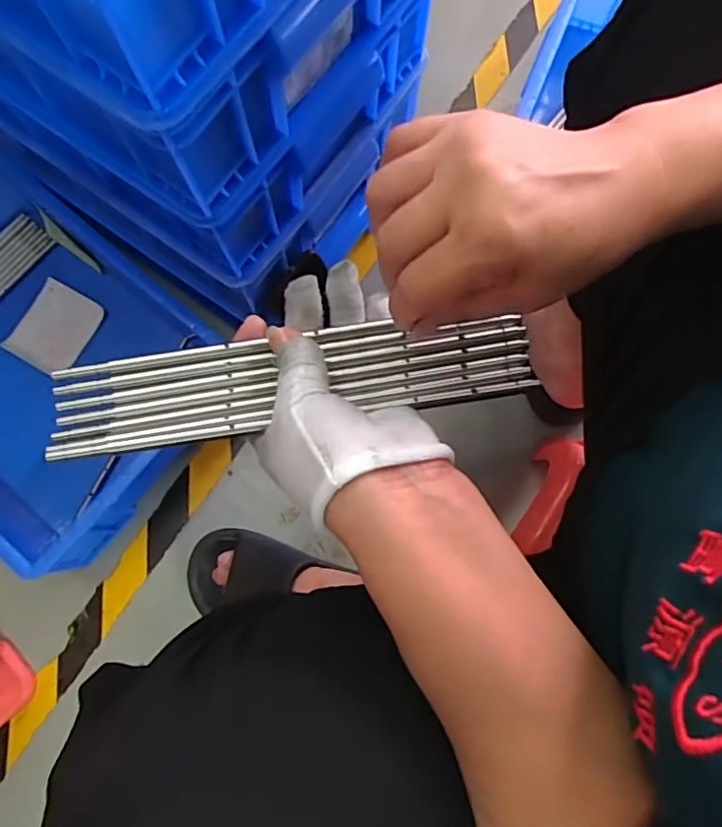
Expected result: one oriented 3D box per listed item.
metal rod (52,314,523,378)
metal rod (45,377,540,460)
[{"bbox_3d":[-0.033,-0.039,0.310,0.249,0.006,0.009,-8,78,-8],"label":"metal rod"},{"bbox_3d":[-0.029,0.001,0.299,0.250,0.009,0.009,-9,78,-8],"label":"metal rod"}]

